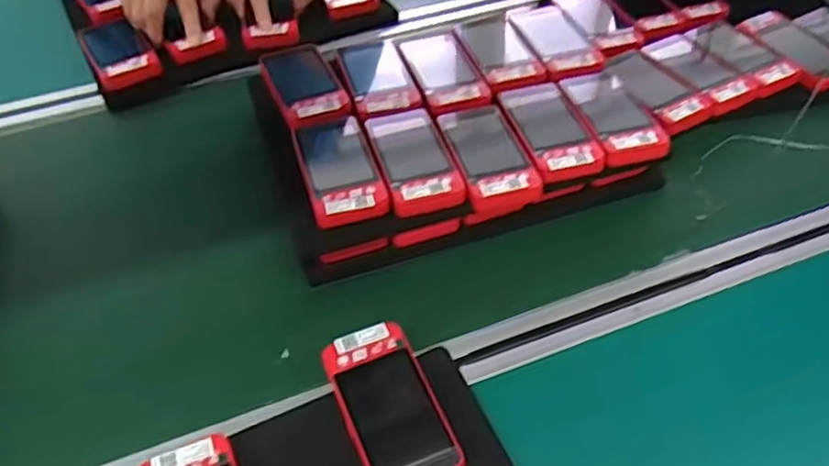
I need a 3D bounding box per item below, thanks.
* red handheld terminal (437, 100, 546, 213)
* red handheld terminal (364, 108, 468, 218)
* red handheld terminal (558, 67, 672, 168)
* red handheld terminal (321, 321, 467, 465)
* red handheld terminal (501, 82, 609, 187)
[{"bbox_3d":[0.063,-0.071,0.602,0.062,0.019,0.121,-12,51,-10],"label":"red handheld terminal"},{"bbox_3d":[-0.001,-0.065,0.599,0.062,0.016,0.117,-13,51,-11],"label":"red handheld terminal"},{"bbox_3d":[0.187,-0.106,0.639,0.063,0.029,0.118,-12,51,-9],"label":"red handheld terminal"},{"bbox_3d":[-0.017,0.120,0.475,0.062,0.019,0.120,-19,52,-15],"label":"red handheld terminal"},{"bbox_3d":[0.123,-0.096,0.621,0.067,0.011,0.126,-11,51,-9],"label":"red handheld terminal"}]

